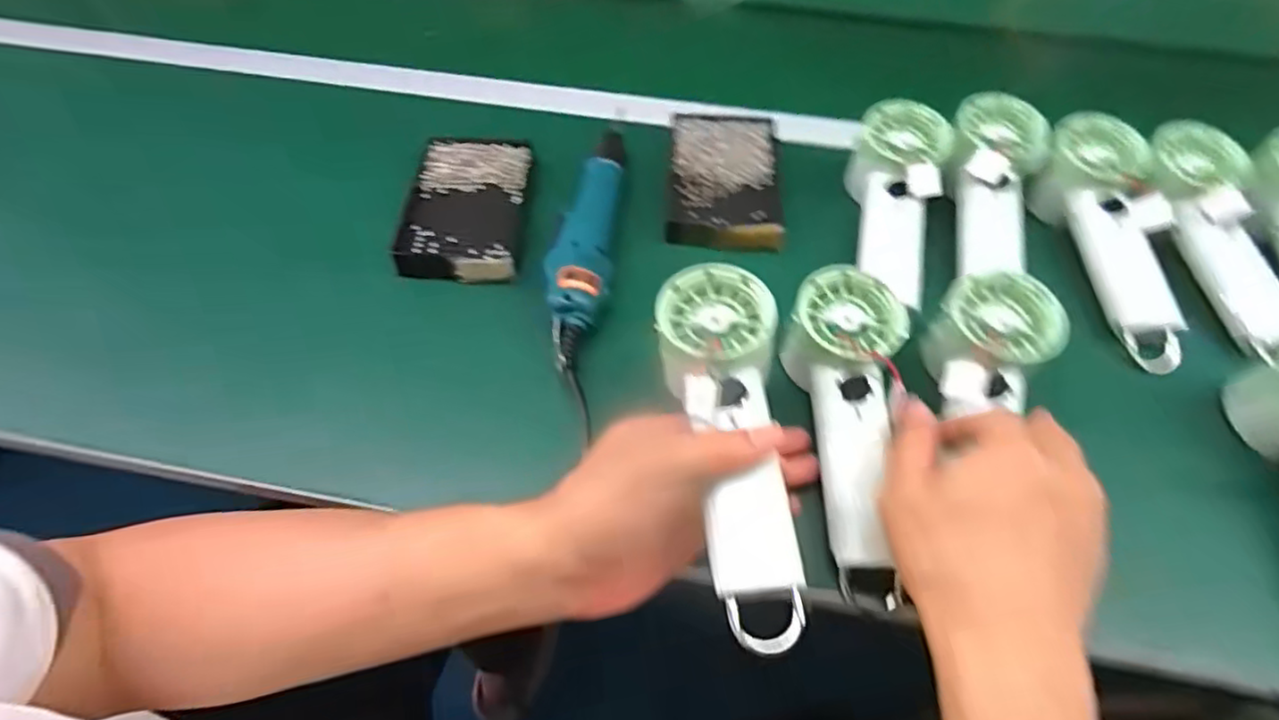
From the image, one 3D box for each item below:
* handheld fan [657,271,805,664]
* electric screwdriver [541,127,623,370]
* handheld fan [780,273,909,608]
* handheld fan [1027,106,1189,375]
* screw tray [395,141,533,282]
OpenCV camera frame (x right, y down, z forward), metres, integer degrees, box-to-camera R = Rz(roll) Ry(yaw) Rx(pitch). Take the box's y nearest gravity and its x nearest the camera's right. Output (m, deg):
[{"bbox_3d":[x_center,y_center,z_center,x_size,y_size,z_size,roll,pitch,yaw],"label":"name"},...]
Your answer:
[{"bbox_3d":[0.049,0.041,0.344,0.063,0.040,0.199,-4,60,-3],"label":"handheld fan"},{"bbox_3d":[-0.038,-0.089,0.489,0.042,0.032,0.225,7,55,5],"label":"electric screwdriver"},{"bbox_3d":[0.127,0.038,0.397,0.064,0.040,0.187,1,71,1],"label":"handheld fan"},{"bbox_3d":[0.348,-0.087,0.484,0.073,0.043,0.197,-2,70,-1],"label":"handheld fan"},{"bbox_3d":[-0.137,-0.120,0.526,0.091,0.031,0.144,0,54,0],"label":"screw tray"}]

